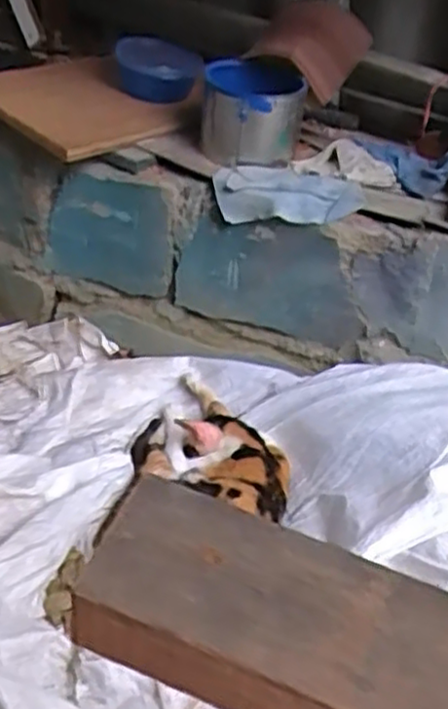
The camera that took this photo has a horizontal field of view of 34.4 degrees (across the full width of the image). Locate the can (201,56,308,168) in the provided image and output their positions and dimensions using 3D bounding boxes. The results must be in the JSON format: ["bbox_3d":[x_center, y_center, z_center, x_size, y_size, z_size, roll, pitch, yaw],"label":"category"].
[{"bbox_3d":[0.043,-0.374,1.120,0.151,0.121,0.150,7,38,2],"label":"can"}]

